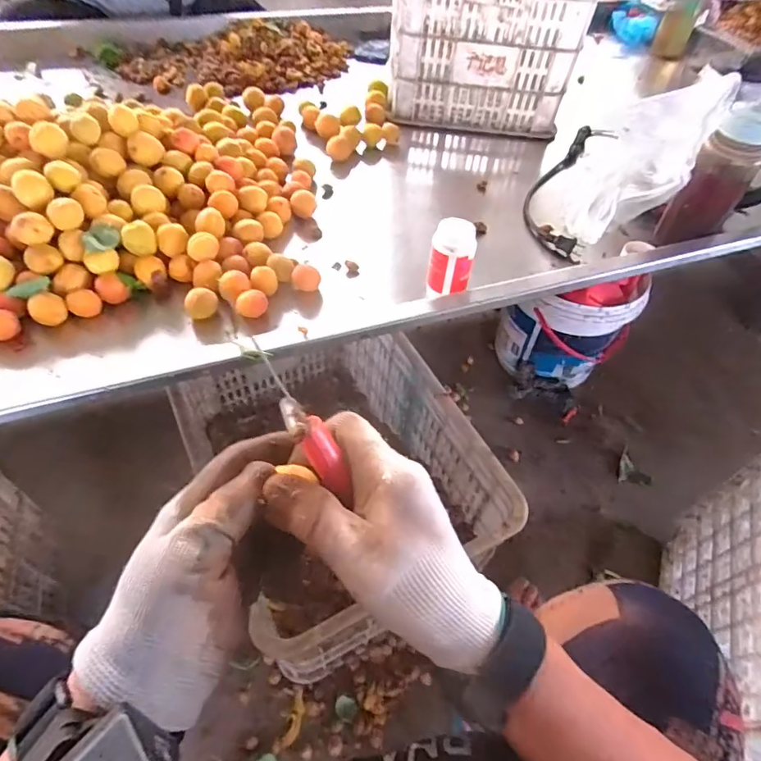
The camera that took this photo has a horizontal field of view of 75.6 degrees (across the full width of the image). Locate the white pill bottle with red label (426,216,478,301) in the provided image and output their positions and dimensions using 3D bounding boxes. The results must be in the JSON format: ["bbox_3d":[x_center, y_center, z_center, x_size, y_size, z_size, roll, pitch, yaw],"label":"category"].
[{"bbox_3d":[0.087,-0.149,0.607,0.052,0.082,0.051,-2,53,-6],"label":"white pill bottle with red label"}]

